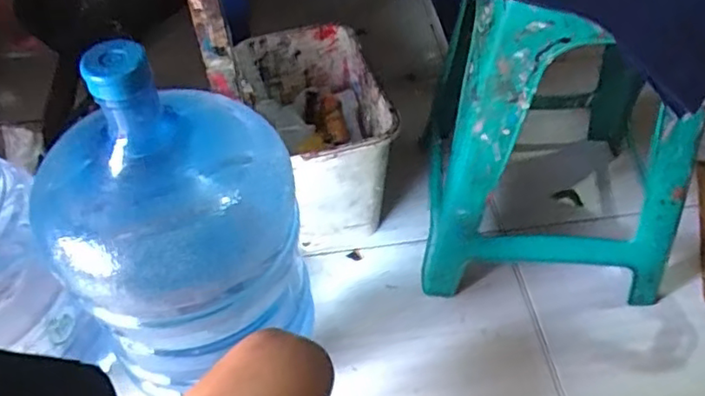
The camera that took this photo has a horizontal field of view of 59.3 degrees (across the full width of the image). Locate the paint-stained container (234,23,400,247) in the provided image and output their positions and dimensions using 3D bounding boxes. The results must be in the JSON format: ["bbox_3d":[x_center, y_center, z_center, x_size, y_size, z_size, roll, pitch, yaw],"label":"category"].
[{"bbox_3d":[-0.050,-0.097,0.966,0.184,0.208,0.283,-16,51,-9],"label":"paint-stained container"}]

